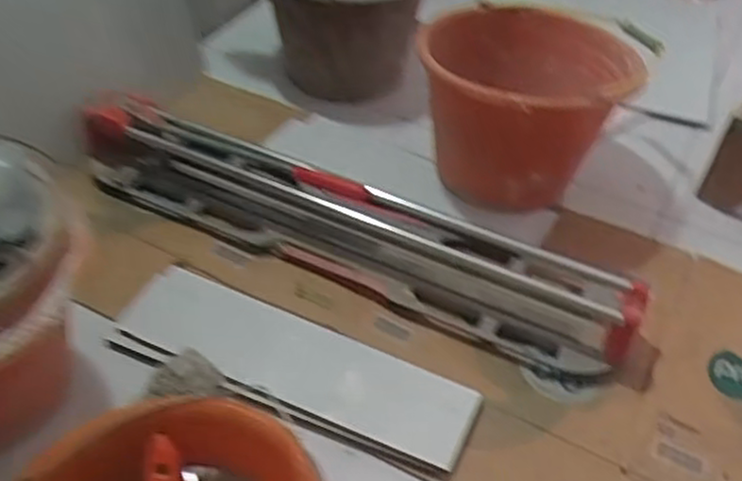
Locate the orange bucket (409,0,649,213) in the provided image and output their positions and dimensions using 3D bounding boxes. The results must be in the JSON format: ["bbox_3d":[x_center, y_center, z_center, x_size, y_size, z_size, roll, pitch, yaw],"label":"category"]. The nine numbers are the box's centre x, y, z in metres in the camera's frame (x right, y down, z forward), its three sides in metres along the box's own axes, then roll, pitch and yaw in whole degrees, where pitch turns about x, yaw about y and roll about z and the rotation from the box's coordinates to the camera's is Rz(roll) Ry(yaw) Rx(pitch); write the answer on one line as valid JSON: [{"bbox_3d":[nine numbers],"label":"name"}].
[{"bbox_3d":[0.208,-0.178,1.025,0.277,0.208,0.277,3,47,-3],"label":"orange bucket"}]

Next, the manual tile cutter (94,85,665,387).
[{"bbox_3d":[-0.032,-0.026,0.934,0.734,0.083,0.141,22,49,14],"label":"manual tile cutter"}]

